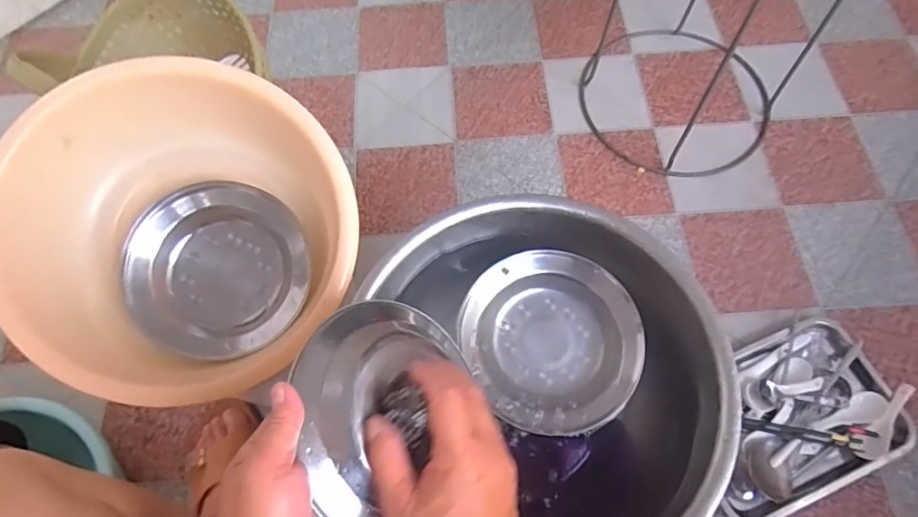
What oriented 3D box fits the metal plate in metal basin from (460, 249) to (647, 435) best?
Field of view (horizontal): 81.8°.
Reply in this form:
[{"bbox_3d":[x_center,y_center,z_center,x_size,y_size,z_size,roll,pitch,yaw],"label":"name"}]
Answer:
[{"bbox_3d":[0.097,0.085,0.567,0.185,0.029,0.195,-29,70,-11],"label":"metal plate in metal basin"}]

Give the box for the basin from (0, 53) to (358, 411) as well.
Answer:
[{"bbox_3d":[-0.289,-0.026,0.568,0.329,0.145,0.329,2,78,-9],"label":"basin"}]

